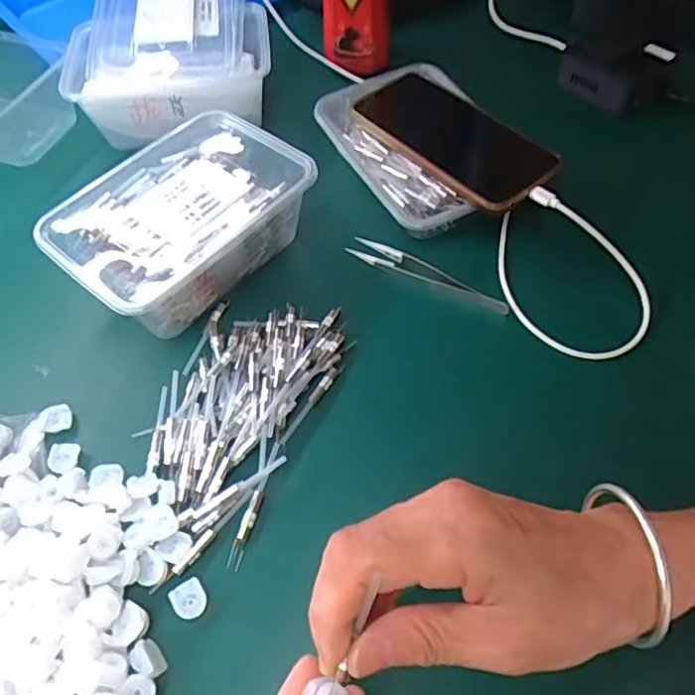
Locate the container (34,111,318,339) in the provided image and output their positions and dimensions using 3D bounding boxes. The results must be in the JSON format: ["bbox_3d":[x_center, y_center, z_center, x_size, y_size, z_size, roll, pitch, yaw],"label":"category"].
[{"bbox_3d":[-0.114,-0.085,0.435,0.118,0.063,0.169,34,64,23],"label":"container"}]

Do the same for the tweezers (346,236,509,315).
[{"bbox_3d":[0.055,-0.051,0.439,0.125,0.013,0.018,31,63,22],"label":"tweezers"}]

